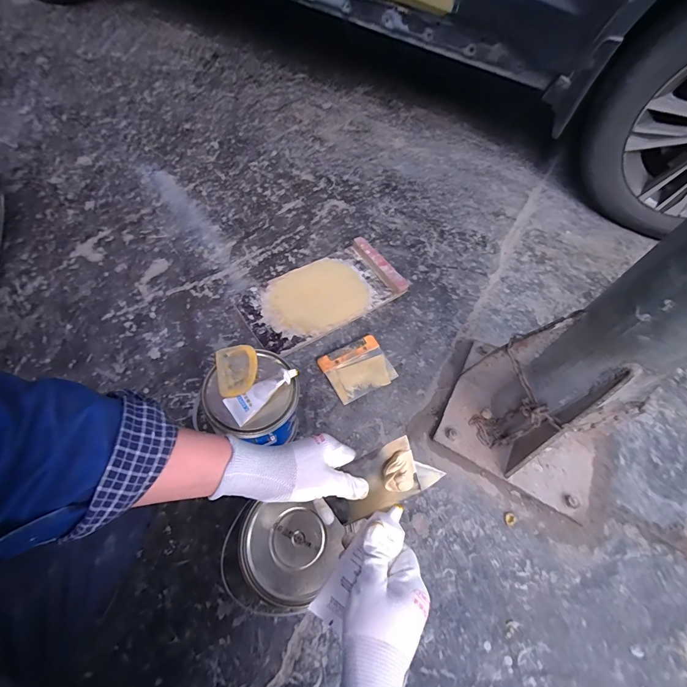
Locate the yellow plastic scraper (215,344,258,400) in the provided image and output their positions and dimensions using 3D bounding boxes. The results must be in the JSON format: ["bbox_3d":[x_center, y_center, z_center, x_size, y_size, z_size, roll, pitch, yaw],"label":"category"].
[{"bbox_3d":[-0.176,0.043,0.589,0.064,0.011,0.096,-11,61,-14],"label":"yellow plastic scraper"}]

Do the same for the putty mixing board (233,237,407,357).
[{"bbox_3d":[-0.052,-0.130,0.886,0.395,0.022,0.206,-29,67,-23],"label":"putty mixing board"}]

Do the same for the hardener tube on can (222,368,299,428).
[{"bbox_3d":[-0.128,0.079,0.570,0.121,0.023,0.047,-35,67,-8],"label":"hardener tube on can"}]

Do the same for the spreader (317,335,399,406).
[{"bbox_3d":[0.035,0.055,0.802,0.149,0.016,0.120,-23,65,-20],"label":"spreader"}]

